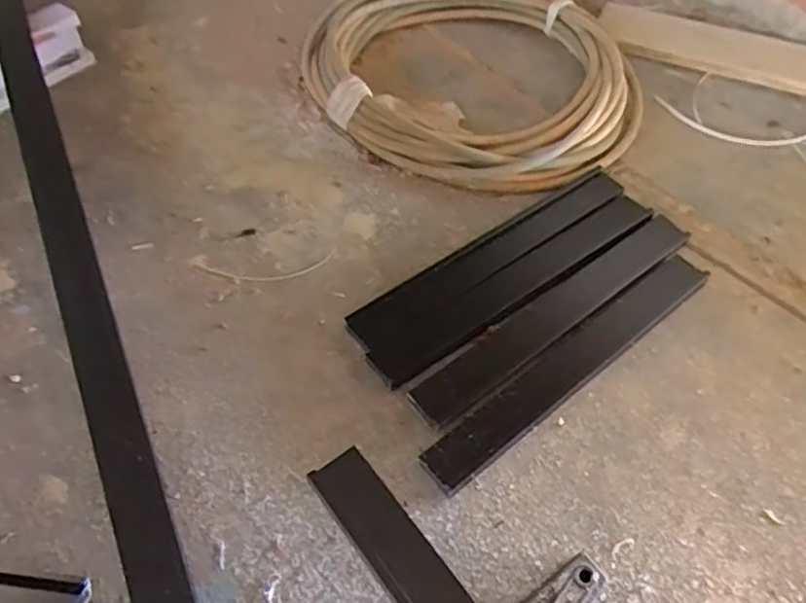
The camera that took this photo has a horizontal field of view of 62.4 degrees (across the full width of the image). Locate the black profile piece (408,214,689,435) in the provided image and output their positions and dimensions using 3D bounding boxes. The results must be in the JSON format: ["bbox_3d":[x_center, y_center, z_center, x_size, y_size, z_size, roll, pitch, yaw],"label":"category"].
[{"bbox_3d":[0.166,0.014,0.712,0.378,0.018,0.052,-33,60,-21],"label":"black profile piece"}]

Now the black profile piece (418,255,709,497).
[{"bbox_3d":[0.176,0.065,0.682,0.383,0.016,0.043,-33,60,-22],"label":"black profile piece"}]

